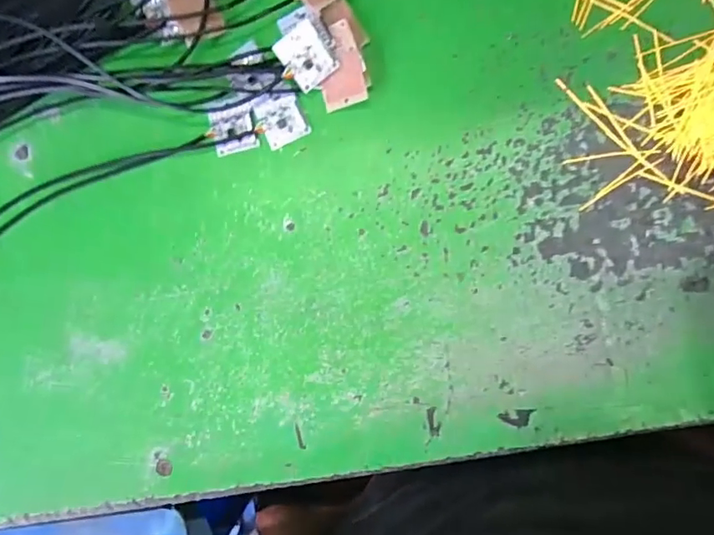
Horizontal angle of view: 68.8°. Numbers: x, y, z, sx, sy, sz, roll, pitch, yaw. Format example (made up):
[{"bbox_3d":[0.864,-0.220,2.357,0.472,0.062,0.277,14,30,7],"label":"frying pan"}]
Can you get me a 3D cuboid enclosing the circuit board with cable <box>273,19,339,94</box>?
[{"bbox_3d":[-0.030,-0.120,0.299,0.027,0.009,0.033,-35,85,2],"label":"circuit board with cable"}]

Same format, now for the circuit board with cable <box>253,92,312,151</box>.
[{"bbox_3d":[-0.045,-0.086,0.302,0.028,0.004,0.029,-25,85,2],"label":"circuit board with cable"}]

